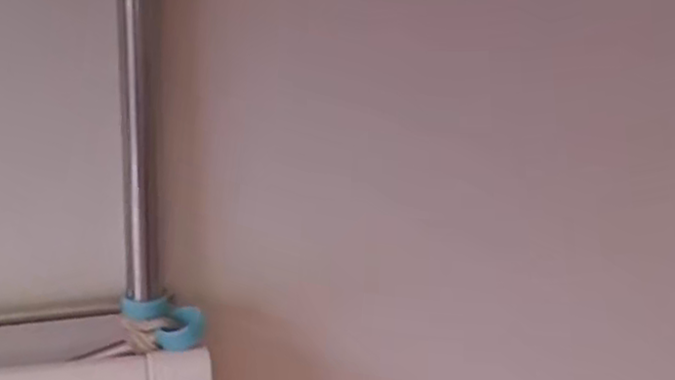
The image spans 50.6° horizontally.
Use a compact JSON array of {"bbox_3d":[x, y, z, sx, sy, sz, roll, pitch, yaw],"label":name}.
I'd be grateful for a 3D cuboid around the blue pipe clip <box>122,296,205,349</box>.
[{"bbox_3d":[-0.151,0.114,0.617,0.069,0.035,0.030,0,21,-11],"label":"blue pipe clip"}]

